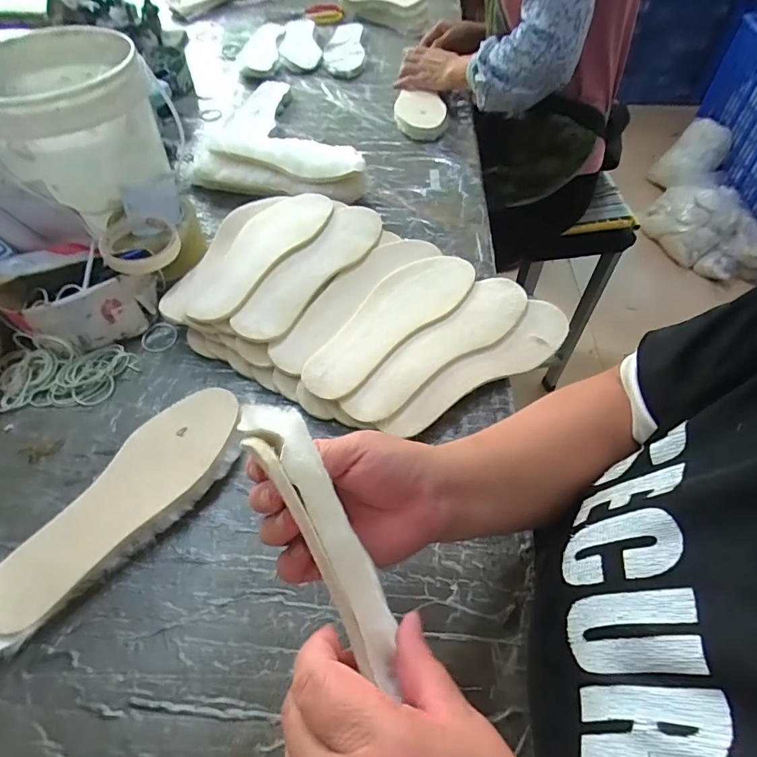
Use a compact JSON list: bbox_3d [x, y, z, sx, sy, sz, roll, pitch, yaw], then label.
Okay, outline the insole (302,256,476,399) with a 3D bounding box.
[{"bbox_3d":[0.013,-0.069,0.535,0.255,0.018,0.086,-37,61,-27],"label":"insole"}]

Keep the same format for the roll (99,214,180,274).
[{"bbox_3d":[-0.281,-0.158,0.555,0.085,0.025,0.085,-26,57,-18],"label":"roll"}]

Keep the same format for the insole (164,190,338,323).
[{"bbox_3d":[-0.156,-0.162,0.577,0.108,0.011,0.255,25,57,18],"label":"insole"}]

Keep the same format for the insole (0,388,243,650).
[{"bbox_3d":[-0.224,0.111,0.419,0.091,0.033,0.260,32,59,22],"label":"insole"}]

